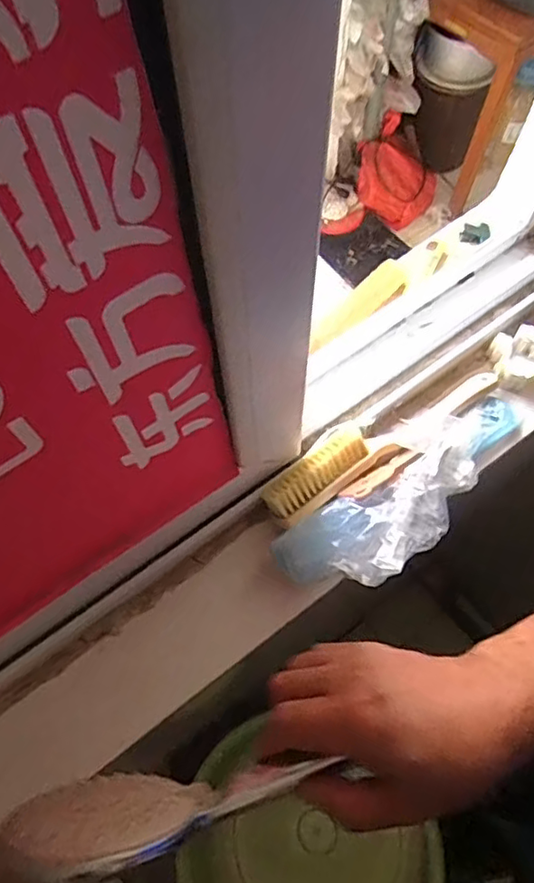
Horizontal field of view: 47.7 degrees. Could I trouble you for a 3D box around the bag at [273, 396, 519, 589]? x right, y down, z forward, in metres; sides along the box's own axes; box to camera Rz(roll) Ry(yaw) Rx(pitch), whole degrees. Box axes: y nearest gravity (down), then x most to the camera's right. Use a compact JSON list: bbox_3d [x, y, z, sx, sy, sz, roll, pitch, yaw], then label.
[{"bbox_3d":[0.120,0.031,0.495,0.083,0.069,0.247,42,73,17],"label":"bag"}]

